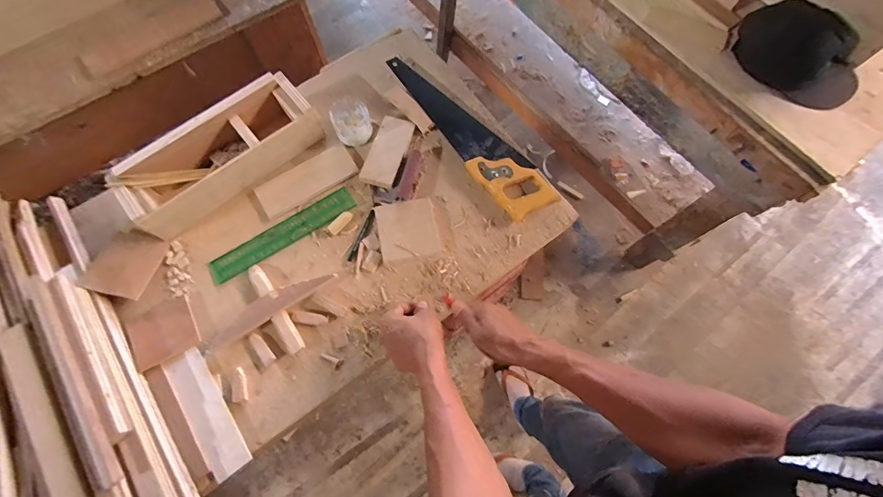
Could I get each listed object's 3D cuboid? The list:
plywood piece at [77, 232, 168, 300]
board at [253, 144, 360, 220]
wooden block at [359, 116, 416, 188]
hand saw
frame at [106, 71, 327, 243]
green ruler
[{"bbox_3d":[-0.499,0.024,0.604,0.093,0.005,0.101,12,59,-1],"label":"plywood piece"},{"bbox_3d":[-0.234,-0.120,0.666,0.170,0.008,0.069,-32,73,-10],"label":"board"},{"bbox_3d":[-0.096,-0.174,0.683,0.062,0.016,0.139,16,72,6],"label":"wooden block"},{"bbox_3d":[0.043,-0.213,0.697,0.098,0.031,0.394,-39,75,-12],"label":"hand saw"},{"bbox_3d":[-0.365,-0.160,0.642,0.316,0.076,0.124,-39,75,-12],"label":"frame"},{"bbox_3d":[-0.260,-0.025,0.637,0.247,0.007,0.046,-33,76,-12],"label":"green ruler"}]

